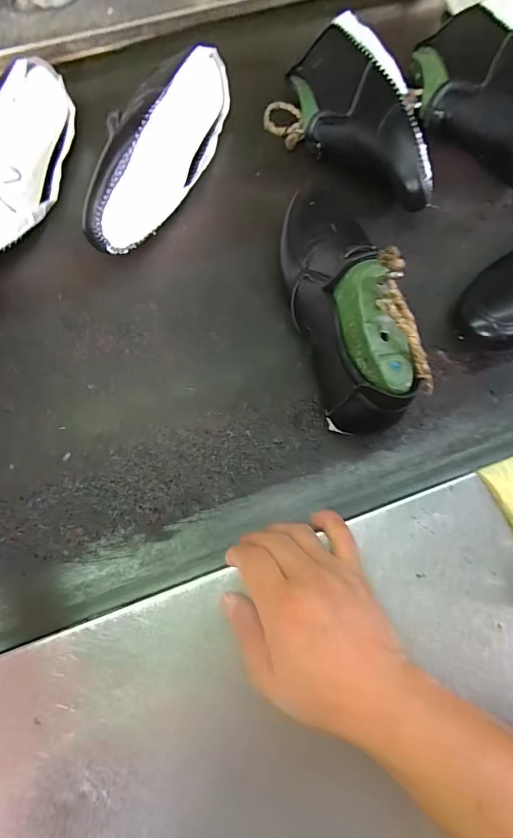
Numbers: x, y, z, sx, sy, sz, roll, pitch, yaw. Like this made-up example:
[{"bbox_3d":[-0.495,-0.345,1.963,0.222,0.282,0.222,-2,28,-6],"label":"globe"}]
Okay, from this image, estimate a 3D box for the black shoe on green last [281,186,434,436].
[{"bbox_3d":[0.078,-0.121,0.371,0.085,0.119,0.251,-8,71,-3],"label":"black shoe on green last"}]

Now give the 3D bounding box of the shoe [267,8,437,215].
[{"bbox_3d":[0.102,-0.330,0.468,0.103,0.079,0.248,-21,72,-7],"label":"shoe"}]

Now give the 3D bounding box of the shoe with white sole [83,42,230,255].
[{"bbox_3d":[-0.100,-0.295,0.451,0.058,0.092,0.267,18,71,6],"label":"shoe with white sole"}]

